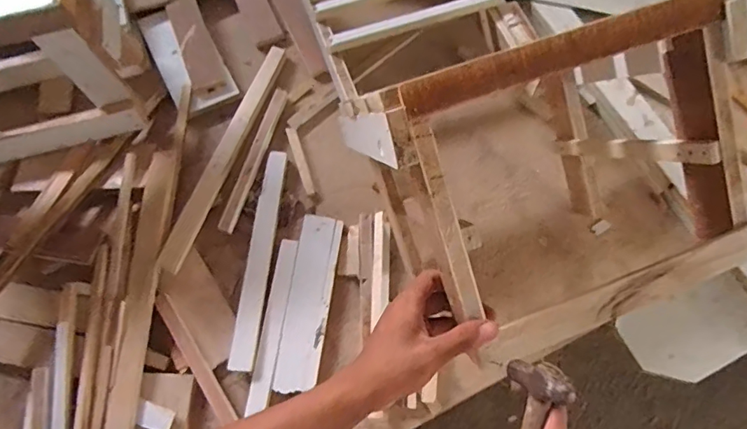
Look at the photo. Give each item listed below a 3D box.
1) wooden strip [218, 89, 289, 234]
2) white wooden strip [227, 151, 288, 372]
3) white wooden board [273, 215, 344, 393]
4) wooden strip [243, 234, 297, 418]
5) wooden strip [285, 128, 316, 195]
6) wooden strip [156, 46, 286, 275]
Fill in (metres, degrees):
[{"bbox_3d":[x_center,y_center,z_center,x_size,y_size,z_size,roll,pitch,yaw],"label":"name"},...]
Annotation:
[{"bbox_3d":[-0.181,-0.090,0.735,0.021,0.012,0.247,15,70,5],"label":"wooden strip"},{"bbox_3d":[-0.159,0.054,0.680,0.033,0.013,0.314,6,69,2],"label":"white wooden strip"},{"bbox_3d":[-0.089,0.118,0.665,0.057,0.008,0.237,7,69,3],"label":"white wooden board"},{"bbox_3d":[-0.136,0.147,0.655,0.030,0.009,0.228,7,69,3],"label":"wooden strip"},{"bbox_3d":[-0.112,-0.084,0.745,0.016,0.011,0.116,-18,70,-7],"label":"wooden strip"},{"bbox_3d":[-0.224,-0.101,0.737,0.031,0.018,0.399,17,70,6],"label":"wooden strip"}]

